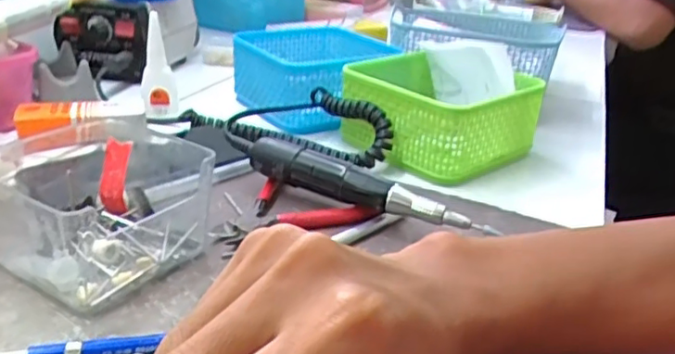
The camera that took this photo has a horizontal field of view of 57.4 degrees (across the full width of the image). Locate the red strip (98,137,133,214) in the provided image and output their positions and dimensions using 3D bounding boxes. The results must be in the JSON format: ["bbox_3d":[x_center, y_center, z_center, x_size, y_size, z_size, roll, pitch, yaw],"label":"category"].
[{"bbox_3d":[-0.132,0.000,0.363,0.021,0.043,0.006,10,4,30],"label":"red strip"}]

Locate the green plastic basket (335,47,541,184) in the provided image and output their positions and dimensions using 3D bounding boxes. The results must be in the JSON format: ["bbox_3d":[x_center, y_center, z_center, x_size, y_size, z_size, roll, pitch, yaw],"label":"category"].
[{"bbox_3d":[0.075,-0.059,0.525,0.135,0.065,0.143,-20,35,-40],"label":"green plastic basket"}]

